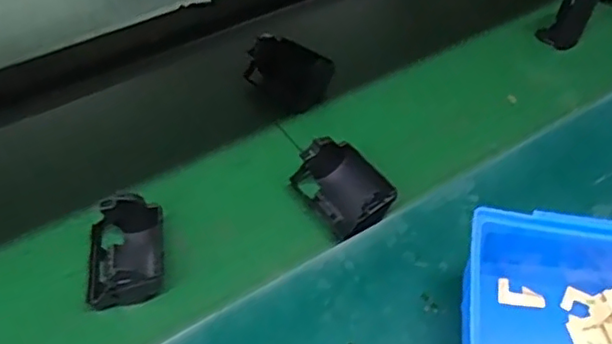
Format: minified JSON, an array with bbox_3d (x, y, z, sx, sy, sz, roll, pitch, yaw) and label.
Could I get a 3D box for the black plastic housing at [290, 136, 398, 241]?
[{"bbox_3d":[0.029,0.008,0.464,0.051,0.033,0.072,-25,52,-21],"label":"black plastic housing"}]

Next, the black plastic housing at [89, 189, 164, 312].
[{"bbox_3d":[-0.125,0.051,0.425,0.051,0.033,0.070,-9,48,-8],"label":"black plastic housing"}]

